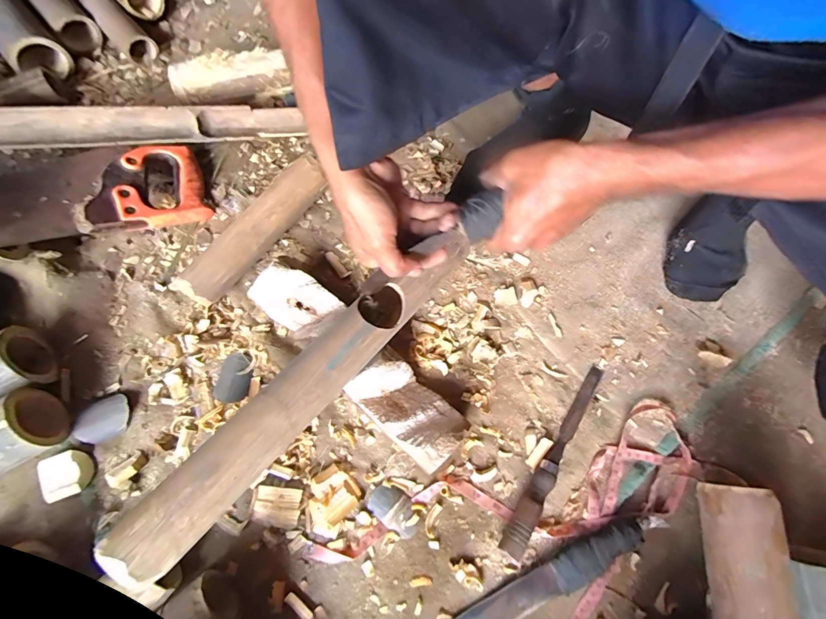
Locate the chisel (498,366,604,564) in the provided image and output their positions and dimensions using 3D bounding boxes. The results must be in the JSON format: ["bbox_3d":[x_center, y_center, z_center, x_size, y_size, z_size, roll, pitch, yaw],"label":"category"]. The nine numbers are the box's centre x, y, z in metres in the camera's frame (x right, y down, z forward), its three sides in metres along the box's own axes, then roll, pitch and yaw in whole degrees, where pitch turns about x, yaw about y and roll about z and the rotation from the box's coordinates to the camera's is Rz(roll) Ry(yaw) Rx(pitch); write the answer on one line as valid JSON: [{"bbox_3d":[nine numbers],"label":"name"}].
[{"bbox_3d":[0.166,0.163,0.436,0.021,0.034,0.236,34,74,9],"label":"chisel"}]

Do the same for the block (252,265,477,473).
[{"bbox_3d":[-0.068,0.057,0.455,0.296,0.057,0.071,42,76,11],"label":"block"}]

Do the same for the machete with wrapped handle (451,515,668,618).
[{"bbox_3d":[0.137,0.282,0.398,0.273,0.020,0.037,-24,74,-9],"label":"machete with wrapped handle"}]

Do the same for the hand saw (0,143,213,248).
[{"bbox_3d":[-0.491,-0.097,0.409,0.493,0.035,0.115,-26,73,-33],"label":"hand saw"}]

